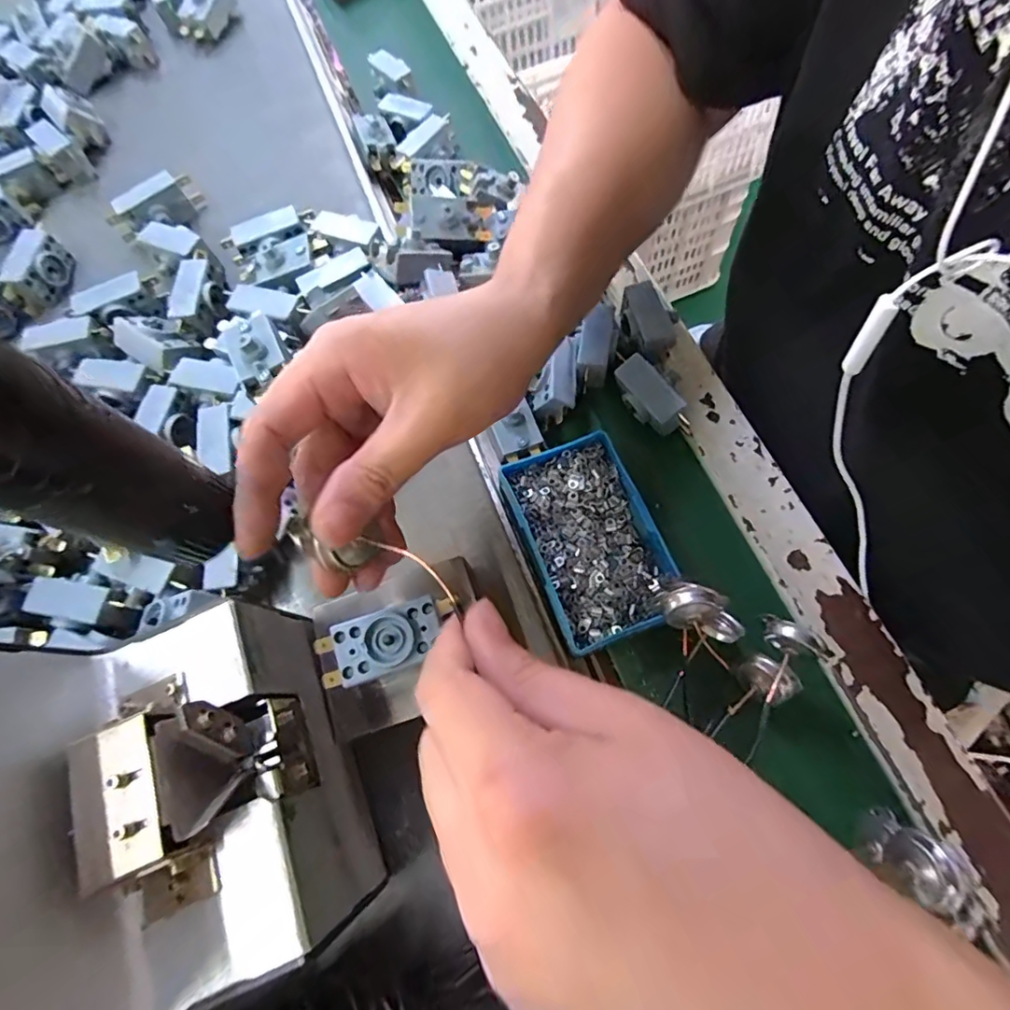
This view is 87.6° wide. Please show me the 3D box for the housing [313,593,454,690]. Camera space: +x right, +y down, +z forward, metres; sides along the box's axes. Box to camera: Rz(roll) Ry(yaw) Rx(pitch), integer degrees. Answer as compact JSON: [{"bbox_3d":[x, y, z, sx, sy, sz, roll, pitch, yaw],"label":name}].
[{"bbox_3d":[-0.053,0.060,0.234,0.060,0.013,0.027,-20,68,-2],"label":"housing"}]

